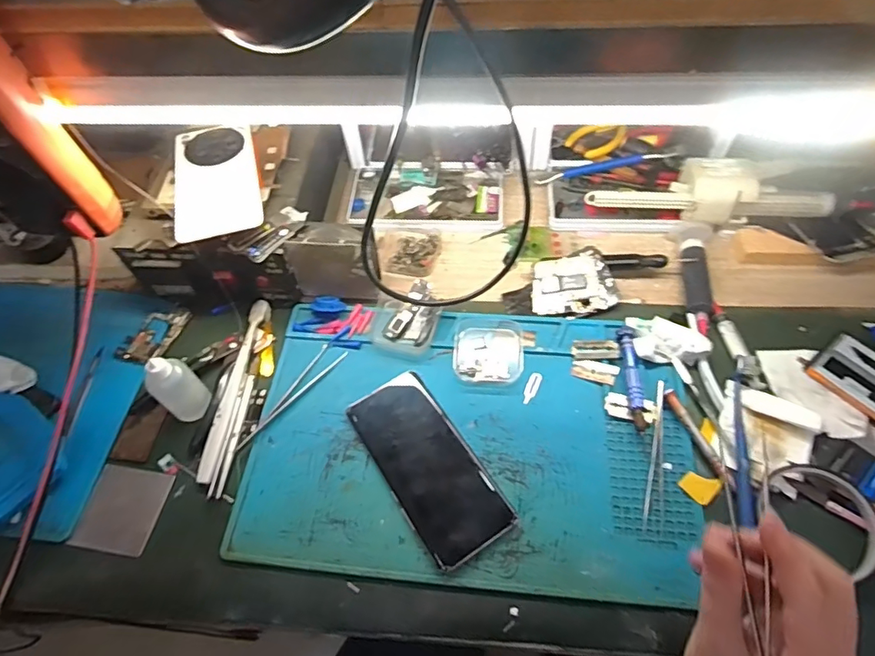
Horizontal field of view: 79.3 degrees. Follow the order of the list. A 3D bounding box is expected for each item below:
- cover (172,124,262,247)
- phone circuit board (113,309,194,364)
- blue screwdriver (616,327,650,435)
[{"bbox_3d":[-0.210,-0.144,0.505,0.076,0.010,0.148,-15,57,-6],"label":"cover"},{"bbox_3d":[-0.288,0.006,0.541,0.041,0.007,0.073,26,64,10],"label":"phone circuit board"},{"bbox_3d":[0.176,0.044,0.472,0.014,0.012,0.099,0,57,4],"label":"blue screwdriver"}]

